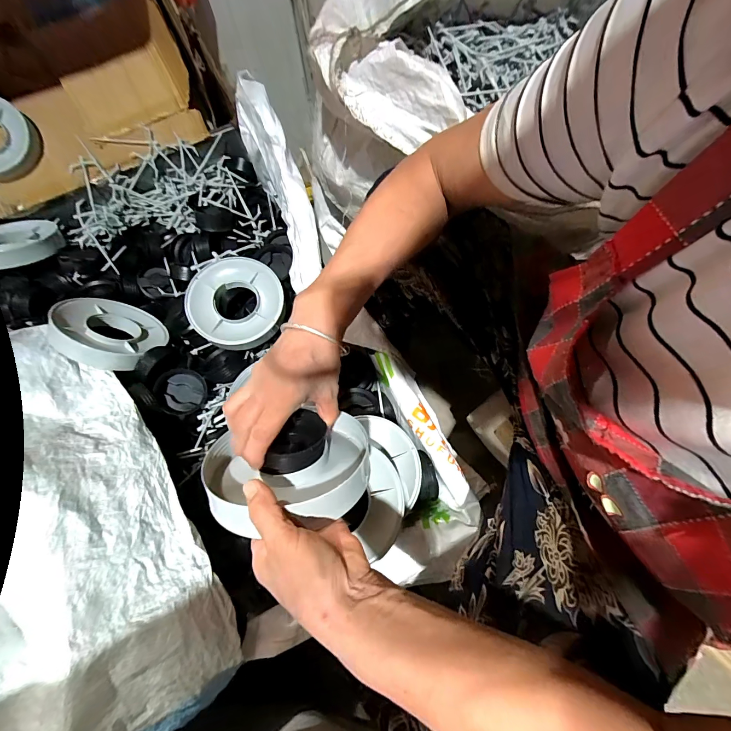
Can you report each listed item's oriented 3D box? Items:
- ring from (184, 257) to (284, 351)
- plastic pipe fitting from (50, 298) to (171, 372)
[{"bbox_3d":[-0.216,-0.107,0.567,0.149,0.042,0.151,-1,69,2],"label":"ring"},{"bbox_3d":[-0.422,-0.058,0.562,0.145,0.161,0.030,34,112,-8],"label":"plastic pipe fitting"}]

